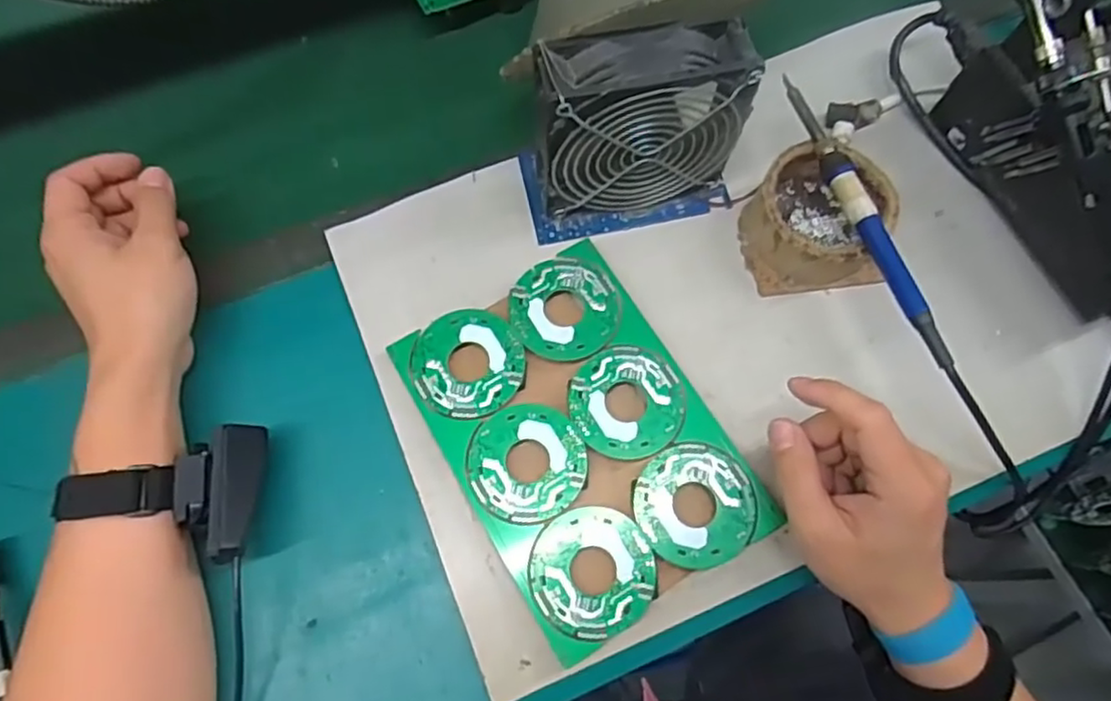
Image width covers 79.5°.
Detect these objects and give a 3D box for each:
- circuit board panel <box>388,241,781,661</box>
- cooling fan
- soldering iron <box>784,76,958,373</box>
[{"bbox_3d":[0.014,0.049,0.398,0.148,0.004,0.207,-29,74,-10],"label":"circuit board panel"},{"bbox_3d":[0.049,-0.136,0.406,0.128,0.114,0.050,-13,71,-6],"label":"cooling fan"},{"bbox_3d":[0.185,-0.087,0.404,0.015,0.015,0.206,-17,71,-7],"label":"soldering iron"}]

